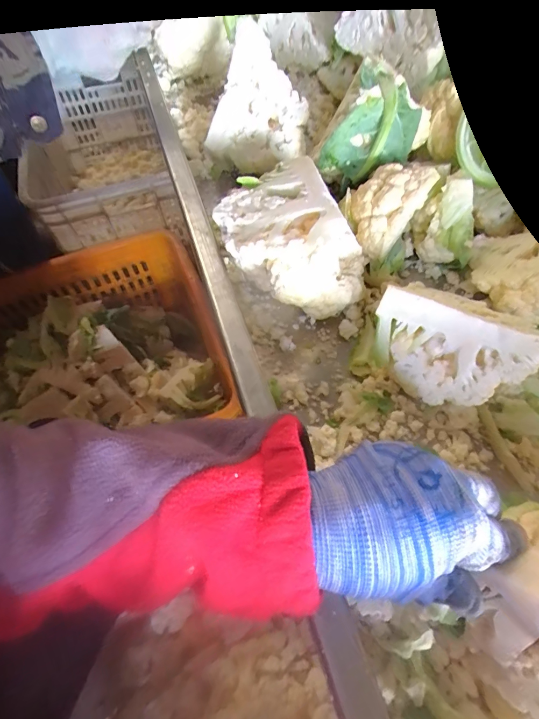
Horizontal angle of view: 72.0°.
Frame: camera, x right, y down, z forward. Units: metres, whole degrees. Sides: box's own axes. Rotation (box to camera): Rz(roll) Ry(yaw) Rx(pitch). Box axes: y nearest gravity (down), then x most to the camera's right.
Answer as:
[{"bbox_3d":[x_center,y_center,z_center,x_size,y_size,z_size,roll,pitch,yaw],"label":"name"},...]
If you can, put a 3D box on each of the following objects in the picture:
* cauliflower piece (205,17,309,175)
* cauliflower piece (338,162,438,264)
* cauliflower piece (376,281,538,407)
[{"bbox_3d":[-0.011,-0.268,0.391,0.096,0.103,0.085,20,61,11],"label":"cauliflower piece"},{"bbox_3d":[0.103,-0.144,0.343,0.067,0.054,0.074,37,66,20],"label":"cauliflower piece"},{"bbox_3d":[0.137,-0.009,0.290,0.110,0.078,0.044,29,31,17],"label":"cauliflower piece"}]

